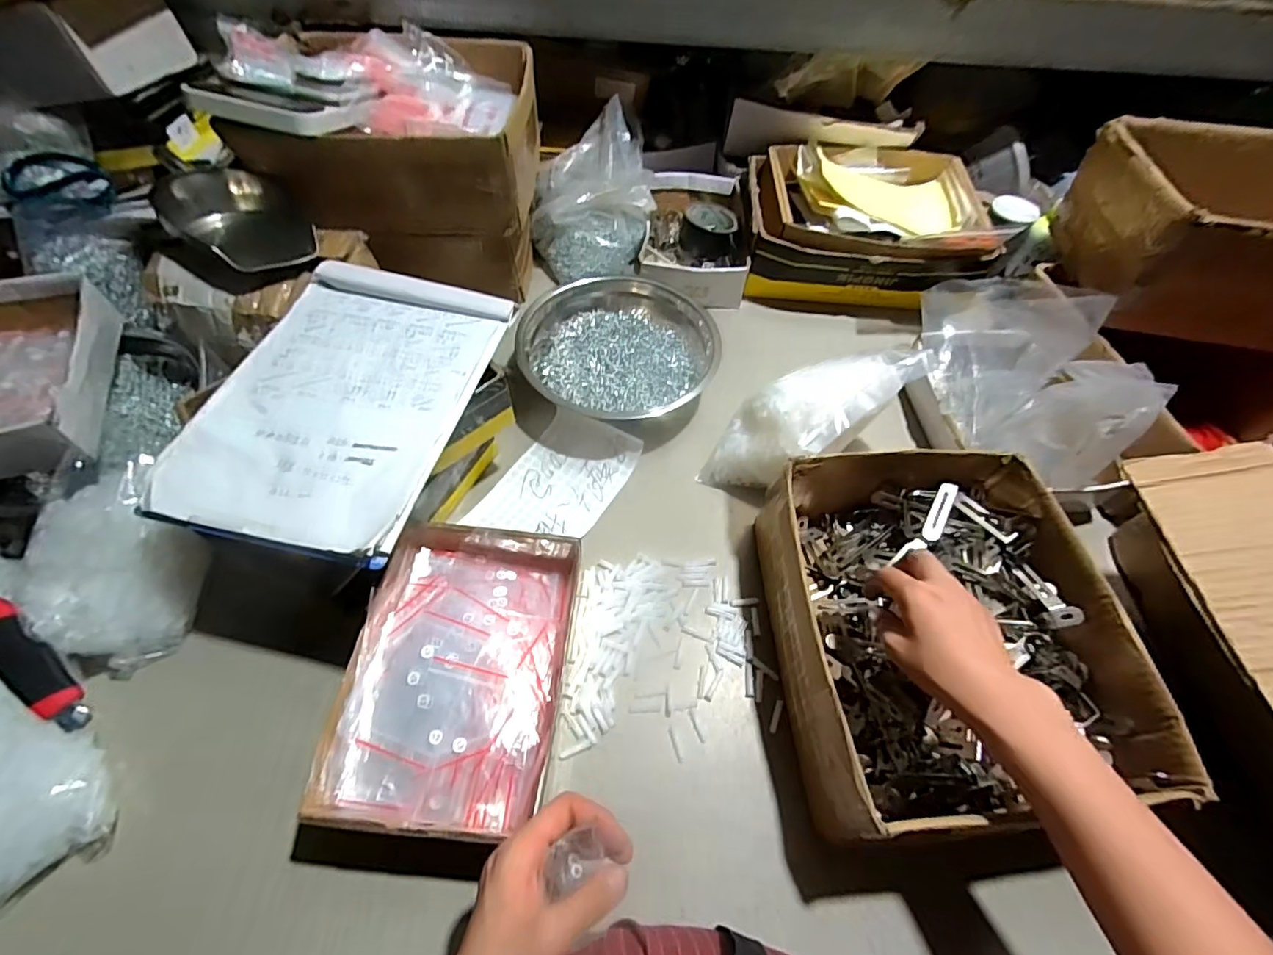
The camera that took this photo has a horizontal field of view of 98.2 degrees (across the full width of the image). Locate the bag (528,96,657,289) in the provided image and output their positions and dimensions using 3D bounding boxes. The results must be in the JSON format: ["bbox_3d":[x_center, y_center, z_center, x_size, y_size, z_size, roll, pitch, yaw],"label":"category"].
[{"bbox_3d":[-0.066,-0.419,0.822,0.177,0.146,0.203,1,57,-2],"label":"bag"}]

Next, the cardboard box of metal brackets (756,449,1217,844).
[{"bbox_3d":[0.270,0.132,0.513,0.263,0.123,0.307,-2,57,-4],"label":"cardboard box of metal brackets"}]

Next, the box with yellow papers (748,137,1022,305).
[{"bbox_3d":[0.335,-0.384,0.837,0.333,0.127,0.248,5,57,1],"label":"box with yellow papers"}]

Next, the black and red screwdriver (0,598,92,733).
[{"bbox_3d":[-0.521,0.154,0.468,0.160,0.033,0.040,40,63,6],"label":"black and red screwdriver"}]

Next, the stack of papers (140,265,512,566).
[{"bbox_3d":[-0.265,-0.080,0.508,0.218,0.010,0.308,13,57,6],"label":"stack of papers"}]

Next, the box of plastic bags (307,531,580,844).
[{"bbox_3d":[-0.153,0.169,0.495,0.169,0.072,0.248,5,57,1],"label":"box of plastic bags"}]

